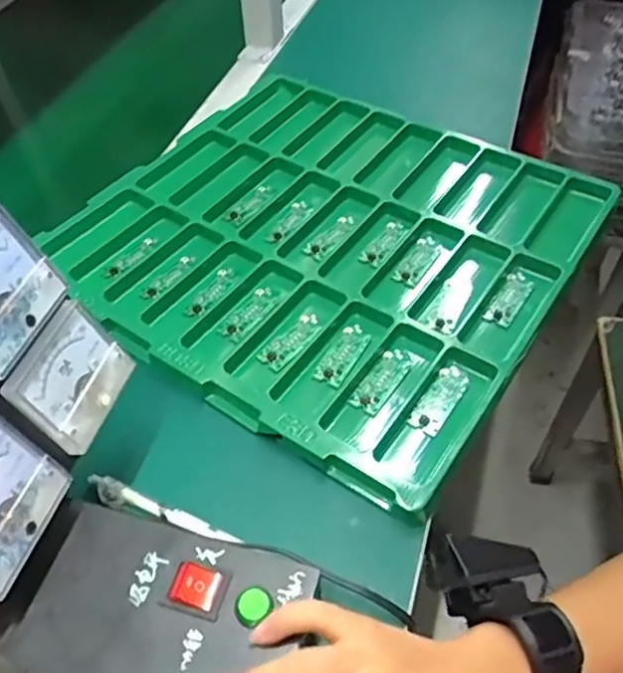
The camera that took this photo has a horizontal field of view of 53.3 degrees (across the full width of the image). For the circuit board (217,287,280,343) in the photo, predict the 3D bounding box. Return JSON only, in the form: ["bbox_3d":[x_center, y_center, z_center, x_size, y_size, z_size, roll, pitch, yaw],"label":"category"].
[{"bbox_3d":[-0.049,-0.018,0.492,0.027,0.006,0.060,26,56,22],"label":"circuit board"}]

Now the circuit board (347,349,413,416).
[{"bbox_3d":[0.051,0.031,0.446,0.025,0.007,0.057,29,57,24],"label":"circuit board"}]

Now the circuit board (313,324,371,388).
[{"bbox_3d":[0.024,0.013,0.461,0.023,0.004,0.057,23,55,20],"label":"circuit board"}]

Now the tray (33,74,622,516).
[{"bbox_3d":[0.013,-0.085,0.553,0.399,0.044,0.380,27,55,25],"label":"tray"}]

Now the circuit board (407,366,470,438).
[{"bbox_3d":[0.090,0.046,0.434,0.022,0.008,0.058,27,56,23],"label":"circuit board"}]

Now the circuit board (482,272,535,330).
[{"bbox_3d":[0.158,-0.031,0.492,0.023,0.006,0.059,25,55,22],"label":"circuit board"}]

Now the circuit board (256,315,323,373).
[{"bbox_3d":[-0.014,0.004,0.471,0.024,0.005,0.058,32,58,26],"label":"circuit board"}]

